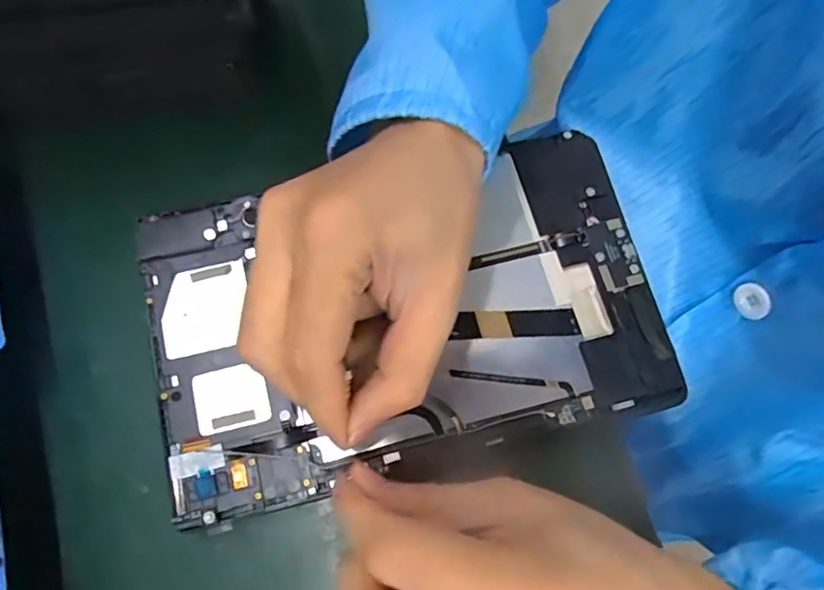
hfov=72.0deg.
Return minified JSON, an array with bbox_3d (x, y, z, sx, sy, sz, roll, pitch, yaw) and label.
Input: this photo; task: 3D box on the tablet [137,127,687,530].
[{"bbox_3d":[-0.003,0.006,0.279,0.244,0.013,0.149,-13,73,-6],"label":"tablet"}]

